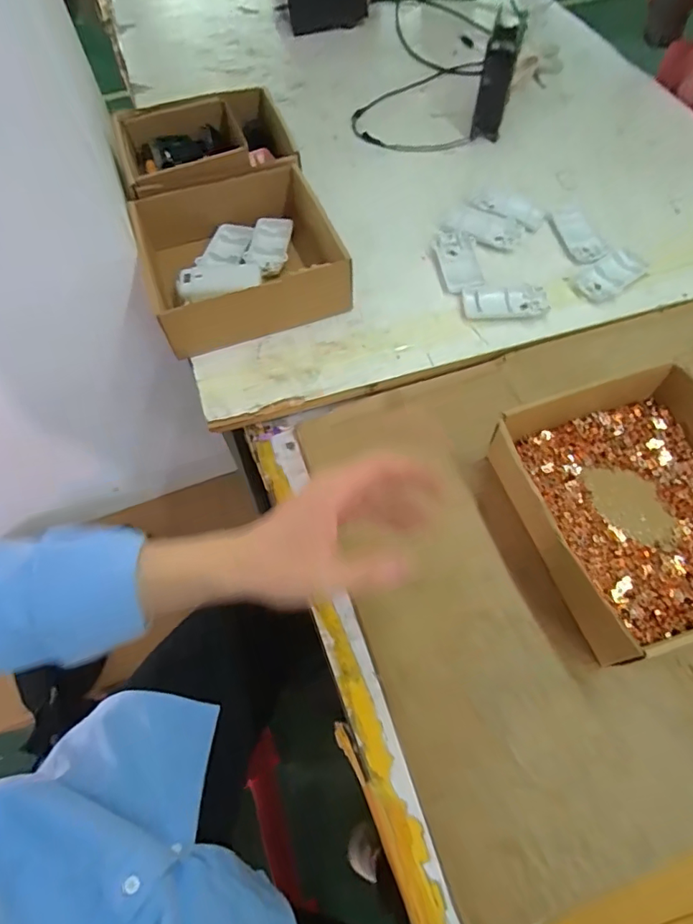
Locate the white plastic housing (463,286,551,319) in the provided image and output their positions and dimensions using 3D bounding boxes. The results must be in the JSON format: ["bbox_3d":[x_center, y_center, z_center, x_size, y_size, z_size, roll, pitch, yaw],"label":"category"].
[{"bbox_3d":[0.182,-0.184,0.579,0.092,0.010,0.043,1,63,4],"label":"white plastic housing"}]

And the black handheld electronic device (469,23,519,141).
[{"bbox_3d":[0.206,-0.521,0.697,0.046,0.118,0.042,14,64,10],"label":"black handheld electronic device"}]

